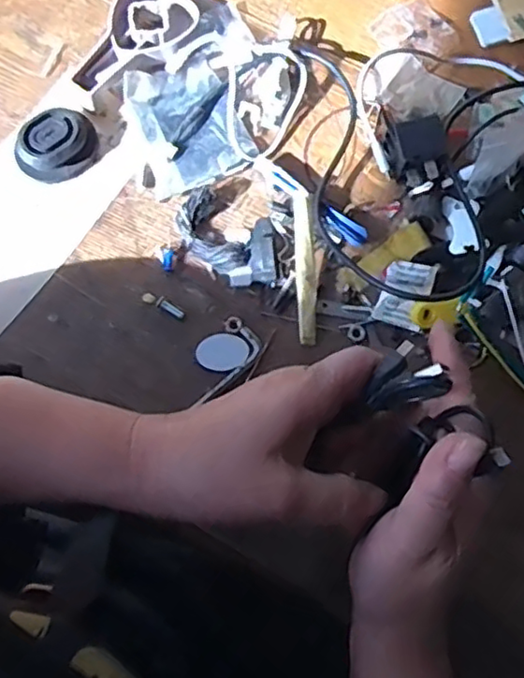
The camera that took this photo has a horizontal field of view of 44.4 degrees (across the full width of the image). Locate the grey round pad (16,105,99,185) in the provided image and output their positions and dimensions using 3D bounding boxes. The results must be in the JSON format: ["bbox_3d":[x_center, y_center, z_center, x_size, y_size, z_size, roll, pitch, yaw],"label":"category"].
[{"bbox_3d":[-0.126,-0.119,0.394,0.036,0.019,0.049,37,81,8],"label":"grey round pad"}]

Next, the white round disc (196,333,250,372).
[{"bbox_3d":[-0.023,0.007,0.376,0.030,0.004,0.022,-3,78,0],"label":"white round disc"}]

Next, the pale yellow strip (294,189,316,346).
[{"bbox_3d":[0.026,-0.043,0.383,0.012,0.016,0.090,-1,78,1],"label":"pale yellow strip"}]

